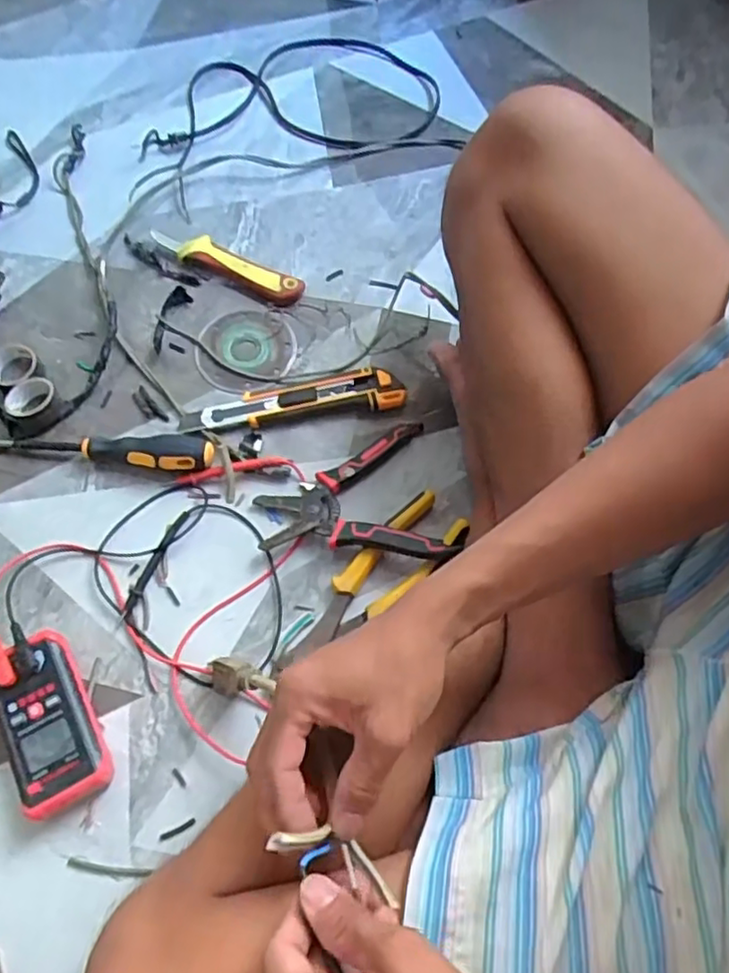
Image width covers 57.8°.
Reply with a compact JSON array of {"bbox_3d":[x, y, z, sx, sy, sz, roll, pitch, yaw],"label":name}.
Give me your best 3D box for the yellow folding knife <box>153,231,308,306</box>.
[{"bbox_3d":[-0.134,-0.218,0.643,0.159,0.018,0.034,26,69,10],"label":"yellow folding knife"}]

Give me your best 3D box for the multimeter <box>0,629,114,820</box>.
[{"bbox_3d":[-0.227,0.168,0.474,0.059,0.032,0.122,-28,70,-11],"label":"multimeter"}]

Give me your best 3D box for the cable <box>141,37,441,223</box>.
[{"bbox_3d":[-0.086,-0.414,0.720,0.322,0.013,0.184,-26,70,-11],"label":"cable"}]

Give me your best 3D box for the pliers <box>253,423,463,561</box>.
[{"bbox_3d":[-0.011,0.014,0.539,0.149,0.034,0.127,-13,68,-6],"label":"pliers"}]

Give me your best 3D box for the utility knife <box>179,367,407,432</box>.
[{"bbox_3d":[-0.064,-0.079,0.587,0.192,0.017,0.040,-8,67,-4],"label":"utility knife"}]

